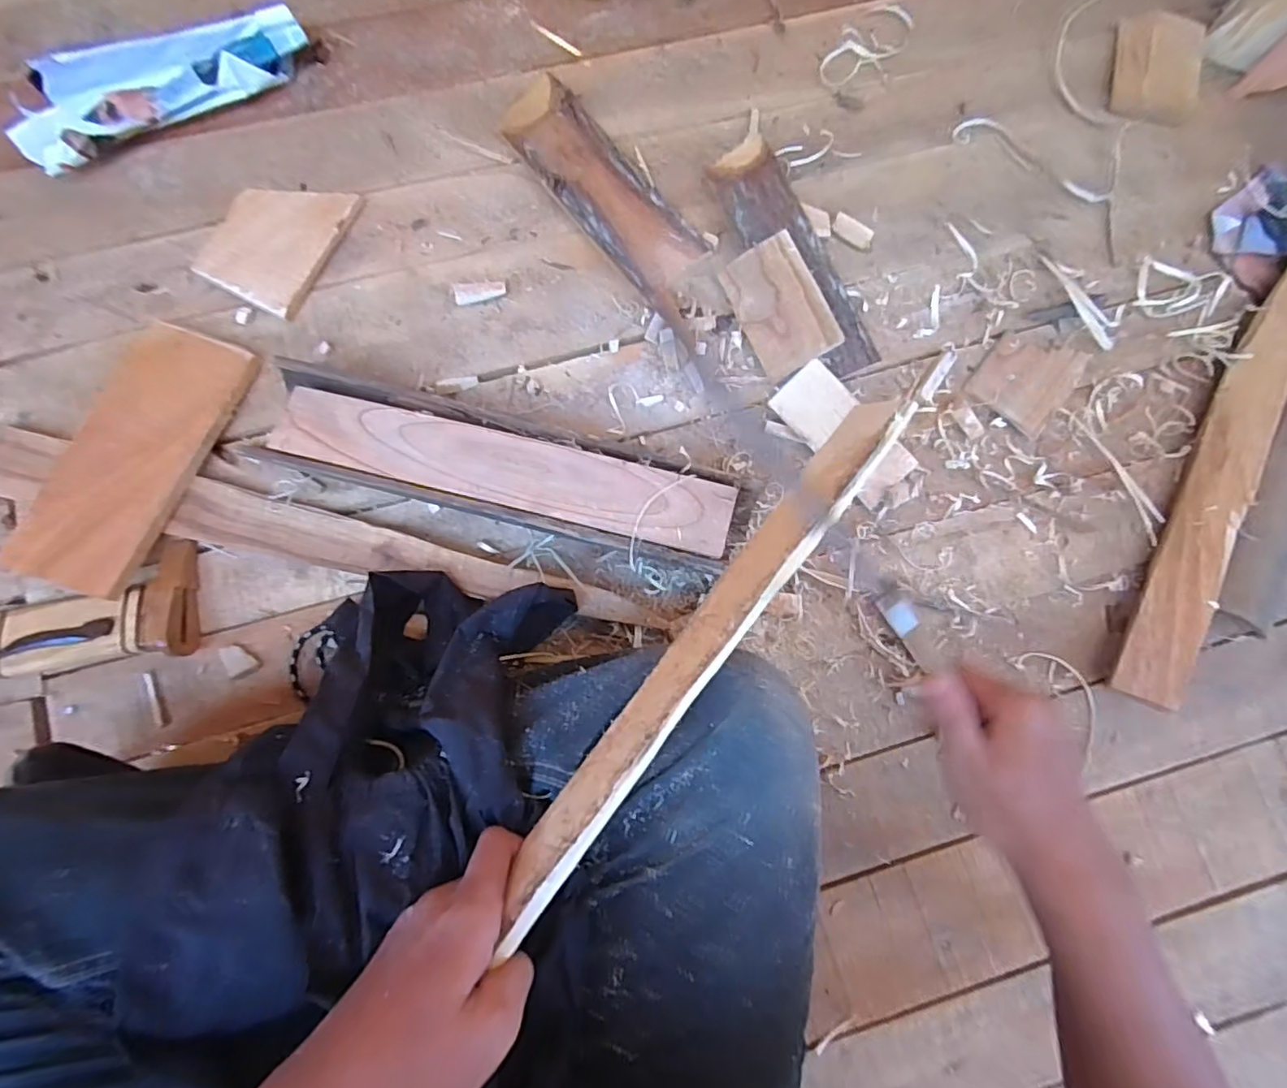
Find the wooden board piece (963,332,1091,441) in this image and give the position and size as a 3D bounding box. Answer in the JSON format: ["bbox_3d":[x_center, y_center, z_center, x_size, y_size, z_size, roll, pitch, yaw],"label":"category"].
[{"bbox_3d":[0.372,-0.164,0.565,0.082,0.008,0.104,37,81,3],"label":"wooden board piece"}]

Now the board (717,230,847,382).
[{"bbox_3d":[0.127,-0.222,0.545,0.073,0.005,0.123,-27,79,25],"label":"board"}]

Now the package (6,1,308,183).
[{"bbox_3d":[-0.446,-0.427,0.543,0.263,0.053,0.082,-30,84,-7],"label":"package"}]

